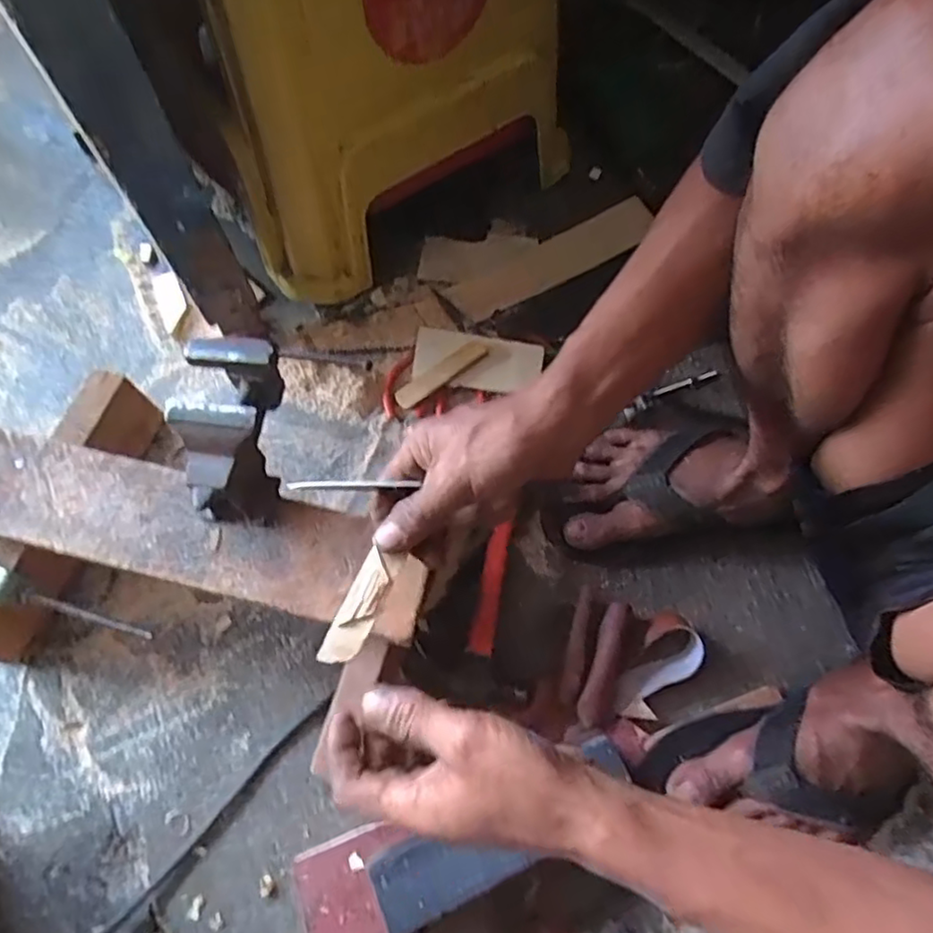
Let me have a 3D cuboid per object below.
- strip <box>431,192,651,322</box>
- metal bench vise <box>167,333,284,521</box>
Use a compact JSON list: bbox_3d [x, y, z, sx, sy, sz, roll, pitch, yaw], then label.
[{"bbox_3d":[0.090,-0.220,0.700,0.237,0.009,0.054,-27,72,-7],"label":"strip"},{"bbox_3d":[-0.166,-0.022,0.466,0.061,0.078,0.119,7,68,1],"label":"metal bench vise"}]

